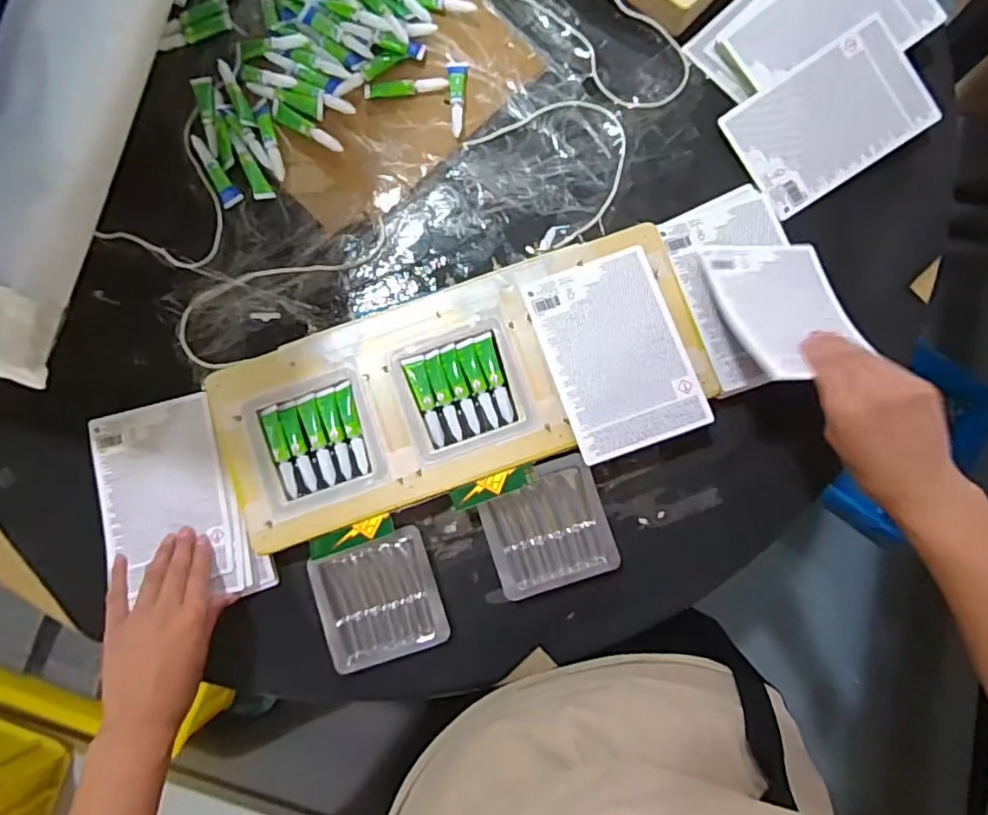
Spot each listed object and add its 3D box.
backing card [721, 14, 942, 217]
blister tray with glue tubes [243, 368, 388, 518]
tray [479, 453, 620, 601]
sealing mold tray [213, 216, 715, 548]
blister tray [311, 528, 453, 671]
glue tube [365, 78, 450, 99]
[{"bbox_3d":[0.315,-0.272,0.564,0.168,0.007,0.113,-32,90,8],"label":"backing card"},{"bbox_3d":[-0.157,0.029,0.525,0.104,0.011,0.105,-20,82,0],"label":"blister tray with glue tubes"},{"bbox_3d":[0.048,0.105,0.524,0.102,0.019,0.106,-18,82,0],"label":"tray"},{"bbox_3d":[-0.029,-0.019,0.540,0.424,0.038,0.166,-20,82,0],"label":"sealing mold tray"},{"bbox_3d":[-0.100,0.169,0.528,0.101,0.015,0.103,-19,82,0],"label":"blister tray"},{"bbox_3d":[-0.086,-0.314,0.587,0.081,0.007,0.015,-7,82,2],"label":"glue tube"}]

